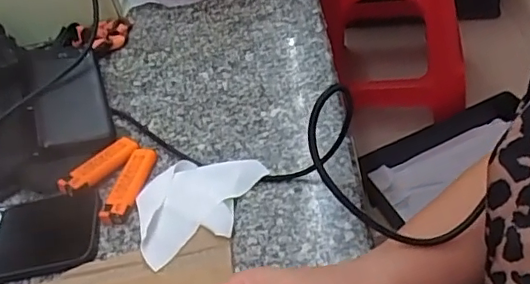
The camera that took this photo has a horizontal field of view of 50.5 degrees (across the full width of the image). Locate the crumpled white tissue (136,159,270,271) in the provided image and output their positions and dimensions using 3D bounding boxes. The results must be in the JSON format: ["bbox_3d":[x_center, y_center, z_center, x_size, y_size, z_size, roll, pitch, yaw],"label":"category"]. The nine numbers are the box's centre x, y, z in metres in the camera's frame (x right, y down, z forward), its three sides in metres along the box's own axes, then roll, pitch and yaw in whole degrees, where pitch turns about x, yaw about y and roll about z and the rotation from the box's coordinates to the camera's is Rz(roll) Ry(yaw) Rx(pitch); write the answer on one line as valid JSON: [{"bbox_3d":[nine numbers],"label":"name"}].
[{"bbox_3d":[-0.054,0.049,0.486,0.118,0.012,0.091,-20,45,-13],"label":"crumpled white tissue"}]

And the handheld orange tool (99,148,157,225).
[{"bbox_3d":[-0.123,0.039,0.515,0.027,0.015,0.081,5,45,12],"label":"handheld orange tool"}]

